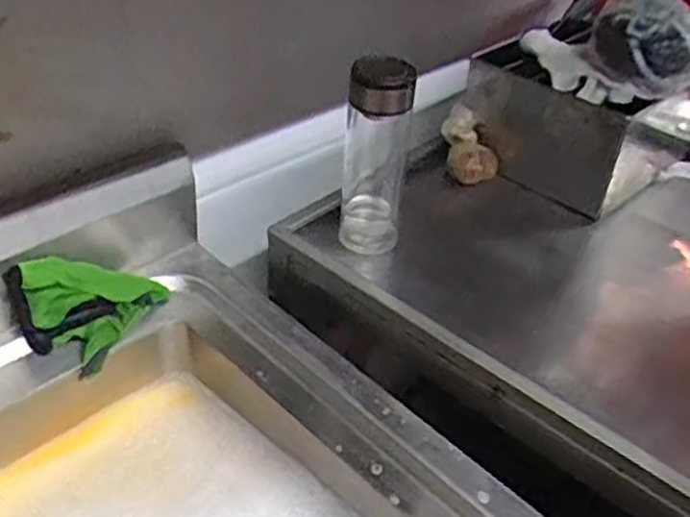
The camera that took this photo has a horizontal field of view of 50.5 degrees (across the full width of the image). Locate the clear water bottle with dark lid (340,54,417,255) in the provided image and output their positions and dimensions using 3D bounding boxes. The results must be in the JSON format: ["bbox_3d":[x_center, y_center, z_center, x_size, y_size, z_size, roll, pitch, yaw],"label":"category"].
[{"bbox_3d":[0.032,-0.105,0.769,0.065,0.209,0.055,1,38,-3],"label":"clear water bottle with dark lid"}]

